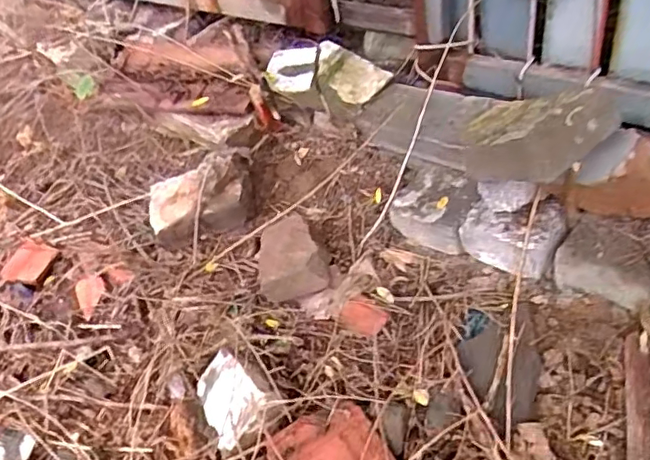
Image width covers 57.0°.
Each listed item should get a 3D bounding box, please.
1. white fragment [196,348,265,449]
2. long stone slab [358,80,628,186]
[{"bbox_3d":[-0.134,0.216,0.783,0.089,0.025,0.121,-54,45,12],"label":"white fragment"},{"bbox_3d":[0.201,-0.137,0.817,0.146,0.115,0.441,-21,20,-17],"label":"long stone slab"}]

